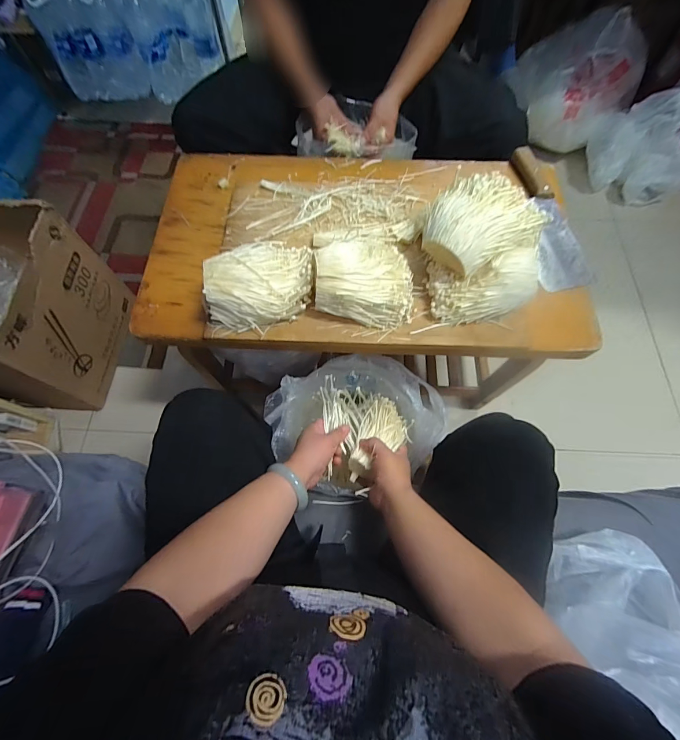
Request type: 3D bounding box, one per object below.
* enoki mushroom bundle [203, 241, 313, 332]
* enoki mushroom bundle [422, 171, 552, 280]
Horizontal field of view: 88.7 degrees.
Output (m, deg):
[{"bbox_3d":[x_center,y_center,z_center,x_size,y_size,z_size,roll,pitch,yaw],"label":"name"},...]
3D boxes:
[{"bbox_3d":[-0.117,-0.129,0.502,0.159,0.059,0.122,-10,69,-4],"label":"enoki mushroom bundle"},{"bbox_3d":[0.185,-0.199,0.487,0.136,0.076,0.132,0,68,0],"label":"enoki mushroom bundle"}]

